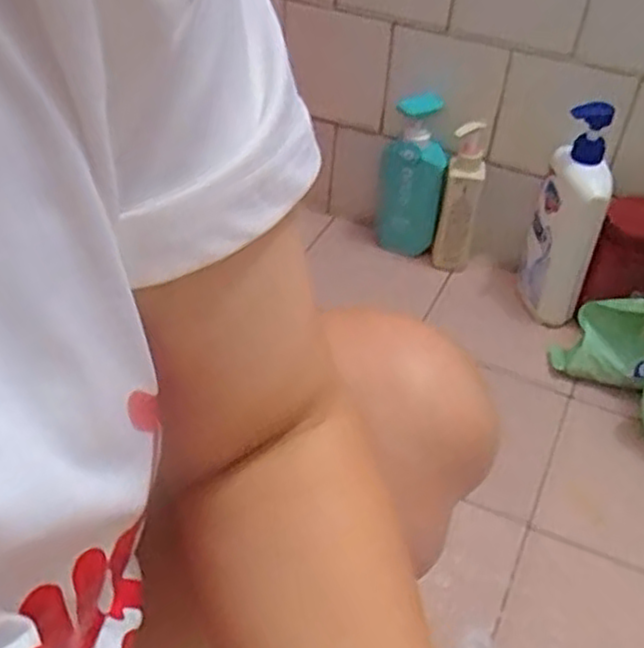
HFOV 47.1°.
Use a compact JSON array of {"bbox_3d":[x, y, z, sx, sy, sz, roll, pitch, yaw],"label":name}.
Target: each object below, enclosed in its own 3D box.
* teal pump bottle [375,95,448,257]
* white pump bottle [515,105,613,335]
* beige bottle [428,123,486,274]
[{"bbox_3d":[0.114,-0.181,0.953,0.083,0.204,0.049,6,43,3],"label":"teal pump bottle"},{"bbox_3d":[0.283,-0.116,0.853,0.075,0.254,0.061,14,42,13],"label":"white pump bottle"},{"bbox_3d":[0.171,-0.152,0.914,0.048,0.193,0.032,4,41,1],"label":"beige bottle"}]

